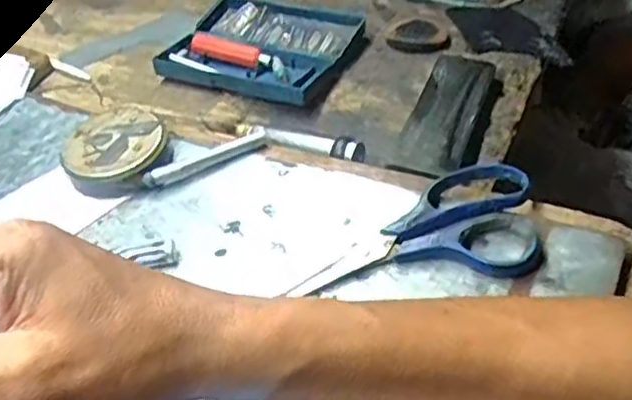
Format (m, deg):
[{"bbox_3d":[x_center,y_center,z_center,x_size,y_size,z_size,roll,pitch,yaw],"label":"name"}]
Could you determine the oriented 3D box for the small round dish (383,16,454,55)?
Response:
[{"bbox_3d":[0.095,-0.153,0.626,0.060,0.007,0.054,27,54,25],"label":"small round dish"}]

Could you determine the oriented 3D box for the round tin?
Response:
[{"bbox_3d":[-0.148,-0.038,0.501,0.073,0.027,0.080,-1,47,1],"label":"round tin"}]

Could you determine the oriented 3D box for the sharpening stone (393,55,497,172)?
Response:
[{"bbox_3d":[0.105,-0.074,0.538,0.052,0.013,0.154,16,50,17],"label":"sharpening stone"}]

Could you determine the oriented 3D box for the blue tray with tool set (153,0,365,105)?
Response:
[{"bbox_3d":[-0.051,-0.139,0.622,0.155,0.026,0.129,19,51,19],"label":"blue tray with tool set"}]

